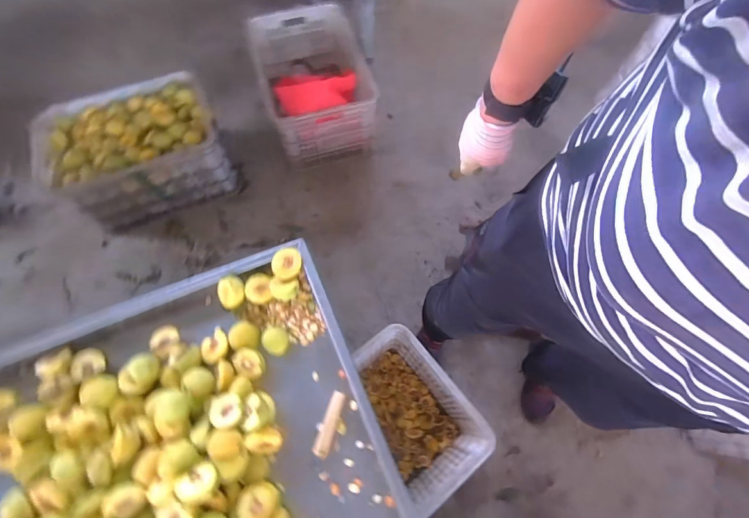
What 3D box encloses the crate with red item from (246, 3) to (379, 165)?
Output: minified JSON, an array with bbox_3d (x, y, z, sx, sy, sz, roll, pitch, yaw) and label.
[{"bbox_3d":[-0.218,-0.684,1.342,0.403,0.262,0.581,-16,69,-7],"label":"crate with red item"}]

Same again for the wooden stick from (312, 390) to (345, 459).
[{"bbox_3d":[-0.085,0.314,0.690,0.029,0.028,0.115,16,69,6],"label":"wooden stick"}]

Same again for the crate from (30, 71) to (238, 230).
[{"bbox_3d":[-0.835,-0.380,1.295,0.580,0.248,0.419,-20,70,-8],"label":"crate"}]

